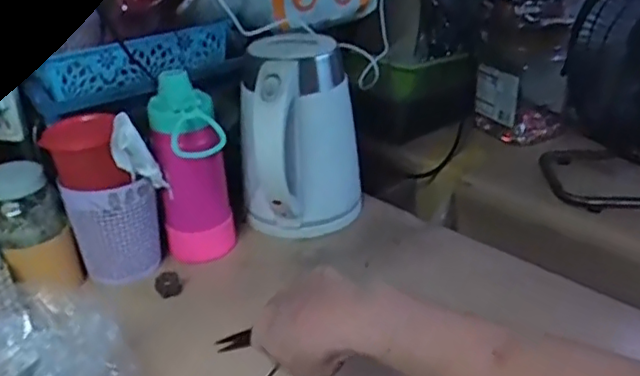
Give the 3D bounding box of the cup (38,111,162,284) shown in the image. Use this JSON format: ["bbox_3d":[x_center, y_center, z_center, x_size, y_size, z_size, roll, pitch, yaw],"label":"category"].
[{"bbox_3d":[-0.222,0.012,0.641,0.073,0.162,0.070,-1,28,1],"label":"cup"}]

